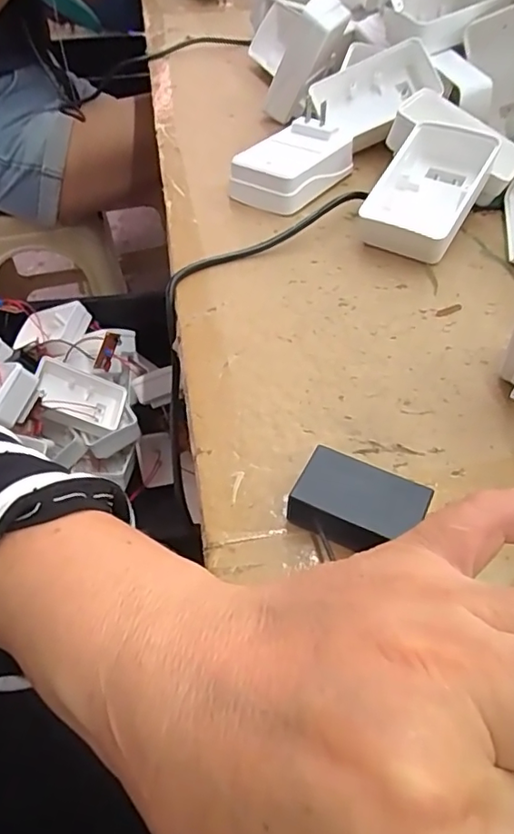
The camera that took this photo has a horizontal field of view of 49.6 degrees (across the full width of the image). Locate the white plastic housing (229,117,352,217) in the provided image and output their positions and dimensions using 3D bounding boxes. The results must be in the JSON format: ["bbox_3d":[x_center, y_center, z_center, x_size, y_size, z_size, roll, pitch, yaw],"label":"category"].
[{"bbox_3d":[0.027,-0.178,0.394,0.054,0.032,0.082,31,56,26],"label":"white plastic housing"}]

